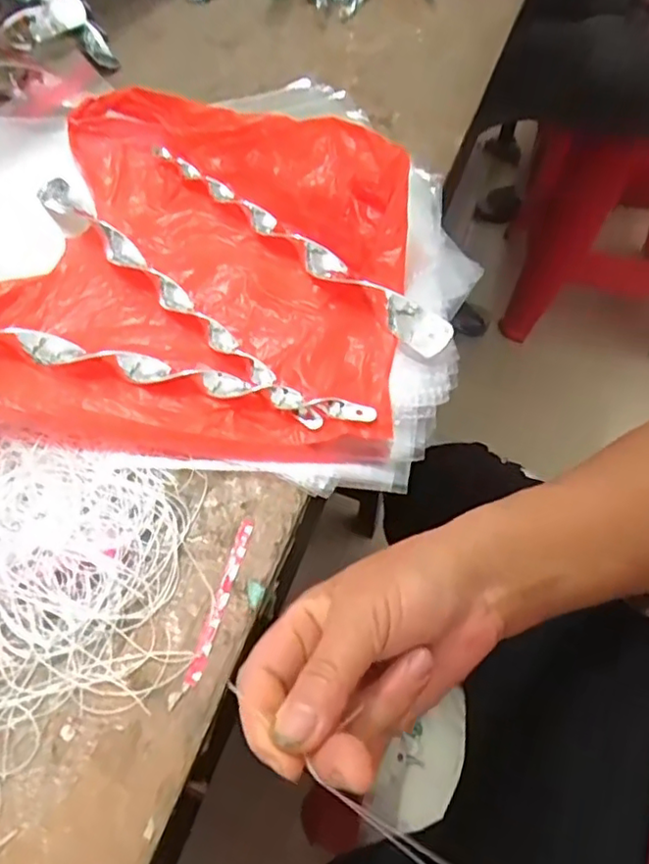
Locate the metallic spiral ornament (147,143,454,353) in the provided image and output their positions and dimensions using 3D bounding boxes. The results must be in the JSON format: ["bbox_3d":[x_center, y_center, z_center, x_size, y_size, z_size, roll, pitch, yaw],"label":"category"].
[{"bbox_3d":[-0.027,-0.136,0.424,0.022,0.015,0.279,-39,64,-19],"label":"metallic spiral ornament"}]

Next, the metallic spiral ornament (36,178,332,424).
[{"bbox_3d":[-0.103,-0.095,0.405,0.289,0.011,0.022,39,68,24],"label":"metallic spiral ornament"}]

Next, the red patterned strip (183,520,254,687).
[{"bbox_3d":[-0.052,0.083,0.313,0.008,0.004,0.084,11,59,10],"label":"red patterned strip"}]

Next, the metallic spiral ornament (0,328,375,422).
[{"bbox_3d":[-0.115,-0.041,0.371,0.291,0.015,0.021,10,59,9],"label":"metallic spiral ornament"}]

